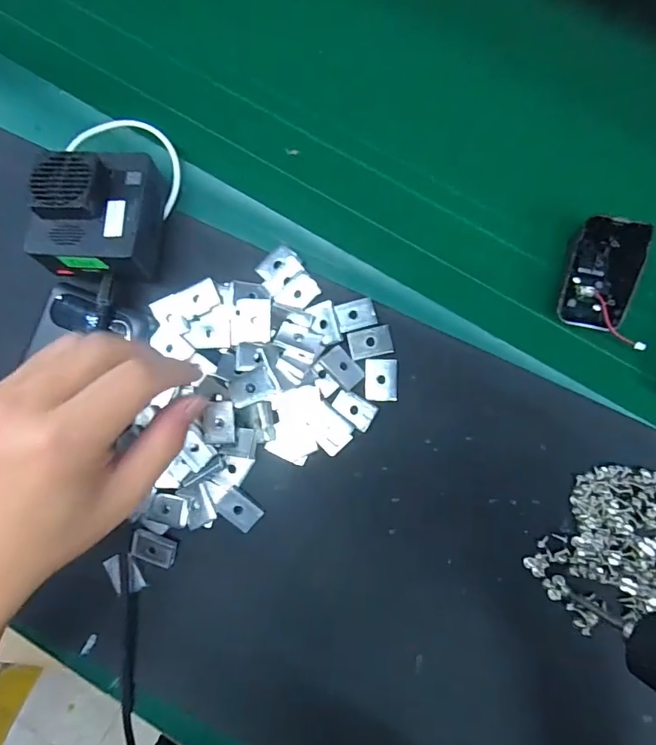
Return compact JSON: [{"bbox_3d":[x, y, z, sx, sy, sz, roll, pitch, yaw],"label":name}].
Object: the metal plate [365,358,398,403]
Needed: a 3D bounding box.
[{"bbox_3d":[0.036,0.005,0.310,0.021,0.004,0.028,1,85,4],"label":"metal plate"}]

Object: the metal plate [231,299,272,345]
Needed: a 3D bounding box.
[{"bbox_3d":[-0.051,-0.034,0.309,0.026,0.005,0.030,2,85,4],"label":"metal plate"}]

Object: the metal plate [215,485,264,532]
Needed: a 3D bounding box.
[{"bbox_3d":[-0.059,0.092,0.306,0.028,0.004,0.019,42,84,-6],"label":"metal plate"}]

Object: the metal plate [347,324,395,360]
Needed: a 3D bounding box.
[{"bbox_3d":[0.029,-0.020,0.310,0.029,0.004,0.019,-12,85,2],"label":"metal plate"}]

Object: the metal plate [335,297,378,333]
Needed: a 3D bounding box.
[{"bbox_3d":[0.020,-0.040,0.313,0.026,0.004,0.020,-14,85,2],"label":"metal plate"}]

